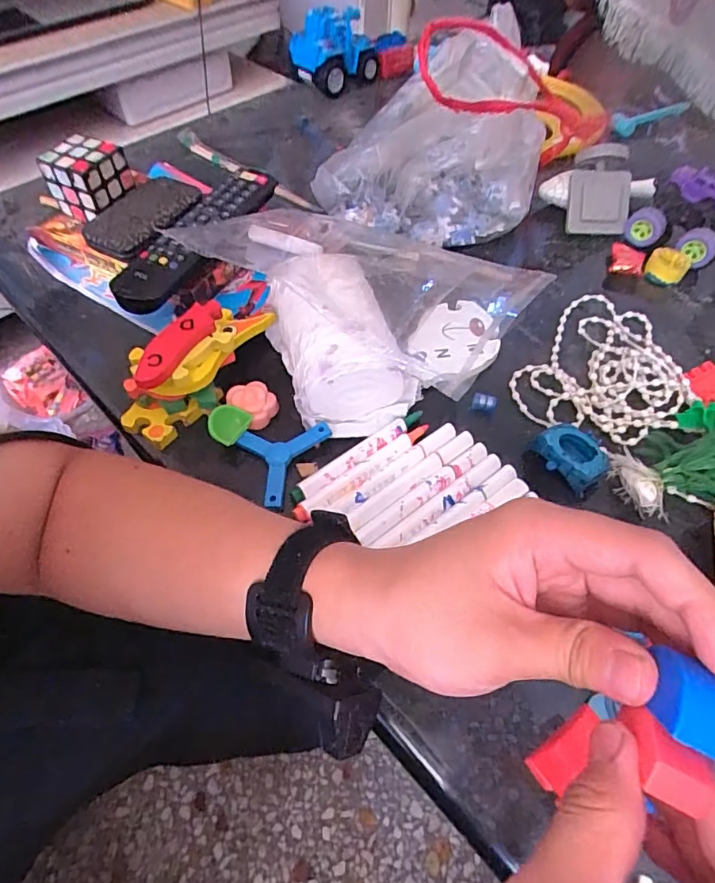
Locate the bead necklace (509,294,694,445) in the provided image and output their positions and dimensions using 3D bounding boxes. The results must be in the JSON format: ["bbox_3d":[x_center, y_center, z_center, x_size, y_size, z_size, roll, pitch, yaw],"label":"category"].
[{"bbox_3d":[0.198,-0.058,0.390,0.110,0.014,0.146,34,61,19],"label":"bead necklace"}]

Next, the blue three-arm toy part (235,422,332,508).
[{"bbox_3d":[-0.059,0.008,0.346,0.054,0.010,0.068,24,58,14],"label":"blue three-arm toy part"}]

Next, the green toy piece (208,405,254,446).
[{"bbox_3d":[-0.091,-0.014,0.350,0.025,0.007,0.029,24,58,14],"label":"green toy piece"}]

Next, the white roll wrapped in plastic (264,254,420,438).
[{"bbox_3d":[-0.018,-0.079,0.368,0.091,0.057,0.142,-24,60,-17],"label":"white roll wrapped in plastic"}]

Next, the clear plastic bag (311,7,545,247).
[{"bbox_3d":[0.076,-0.279,0.466,0.186,0.128,0.162,20,57,11],"label":"clear plastic bag"}]

